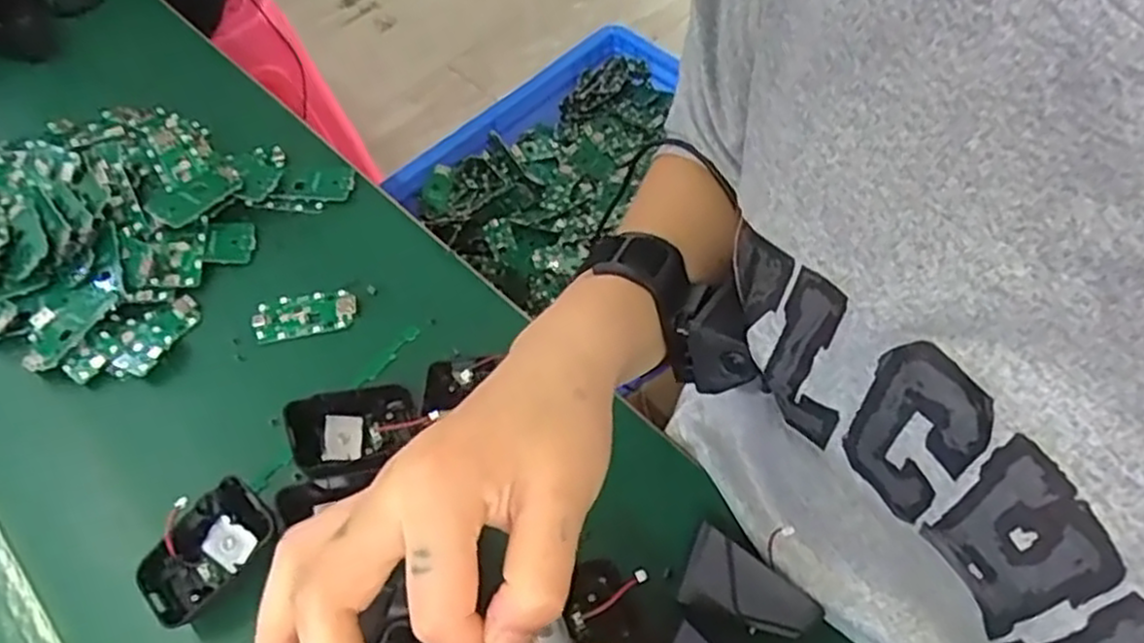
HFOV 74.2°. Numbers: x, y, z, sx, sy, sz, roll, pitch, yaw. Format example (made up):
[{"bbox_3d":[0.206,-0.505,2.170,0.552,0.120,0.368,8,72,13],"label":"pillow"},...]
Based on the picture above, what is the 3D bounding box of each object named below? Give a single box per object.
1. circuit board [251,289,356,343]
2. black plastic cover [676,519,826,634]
[{"bbox_3d":[-0.170,-0.005,0.483,0.063,0.005,0.030,-13,57,-4],"label":"circuit board"},{"bbox_3d":[0.084,0.124,0.353,0.061,0.009,0.036,20,81,15],"label":"black plastic cover"}]

